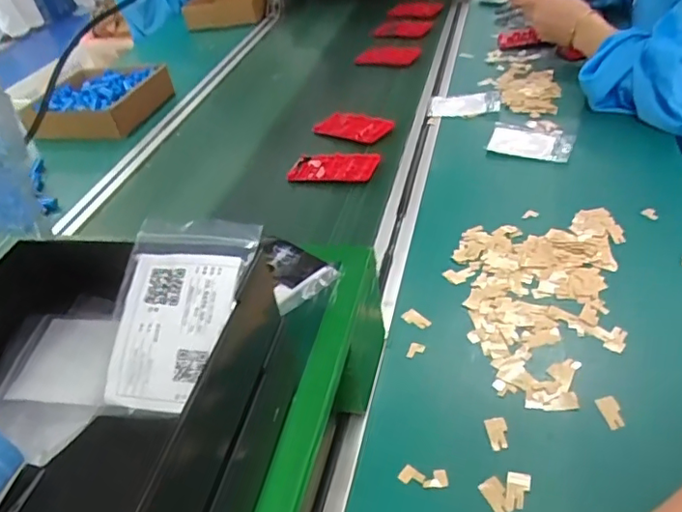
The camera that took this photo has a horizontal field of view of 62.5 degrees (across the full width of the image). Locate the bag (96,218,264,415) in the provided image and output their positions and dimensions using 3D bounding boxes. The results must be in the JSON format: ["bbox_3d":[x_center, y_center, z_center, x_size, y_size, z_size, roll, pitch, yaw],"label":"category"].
[{"bbox_3d":[-0.083,0.029,0.290,0.067,0.006,0.102,2,69,13],"label":"bag"}]

